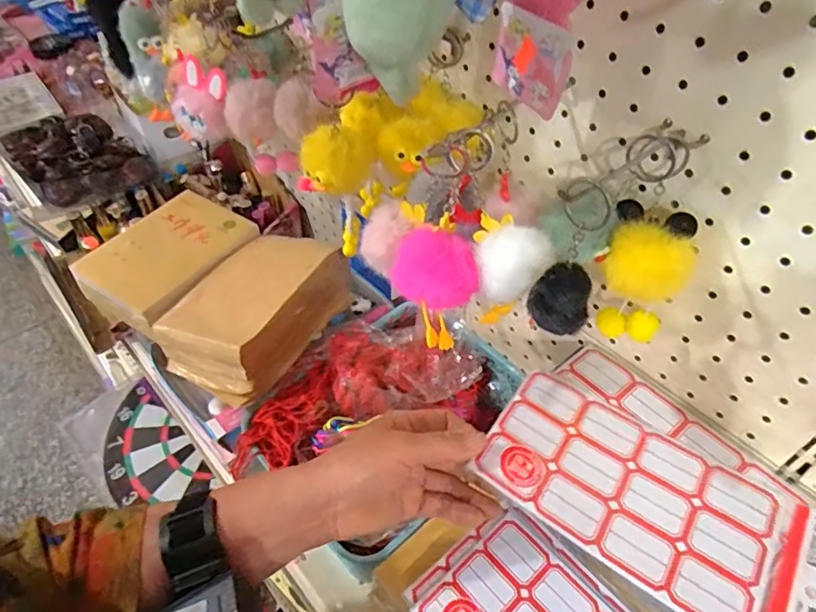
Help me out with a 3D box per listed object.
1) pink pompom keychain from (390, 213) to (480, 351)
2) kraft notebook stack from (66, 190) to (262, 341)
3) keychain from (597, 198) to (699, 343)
[{"bbox_3d":[0.017,-0.016,0.377,0.053,0.058,0.070,-7,48,-8],"label":"pink pompom keychain"},{"bbox_3d":[-0.281,-0.058,0.650,0.135,0.036,0.181,24,51,19],"label":"kraft notebook stack"},{"bbox_3d":[0.162,-0.018,0.383,0.057,0.100,0.051,24,51,20],"label":"keychain"}]

